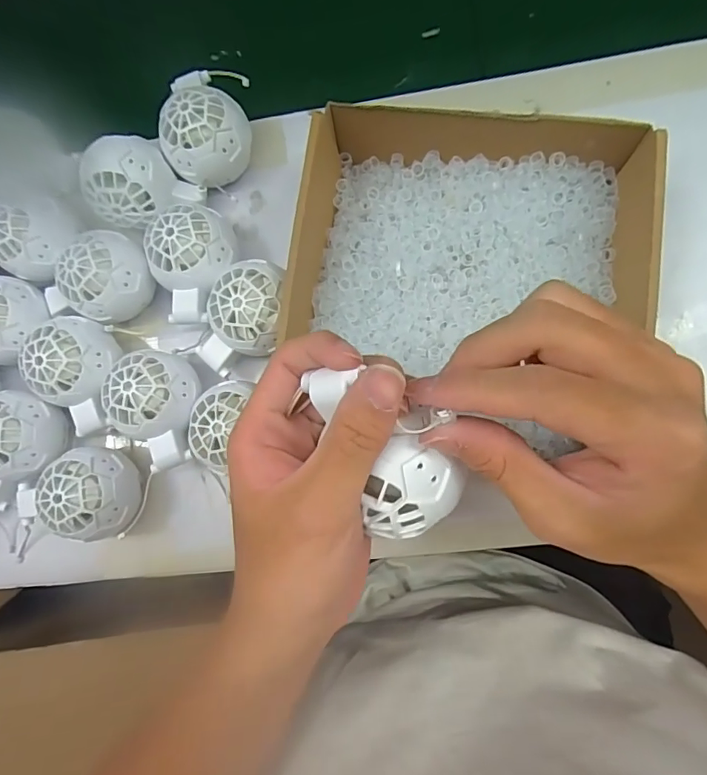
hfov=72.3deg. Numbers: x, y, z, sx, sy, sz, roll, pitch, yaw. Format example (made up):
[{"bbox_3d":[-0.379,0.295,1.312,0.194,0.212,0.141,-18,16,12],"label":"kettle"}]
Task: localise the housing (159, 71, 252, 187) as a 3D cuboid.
[{"bbox_3d":[-0.104,-0.191,0.351,0.060,0.063,0.088,-2,84,7],"label":"housing"}]

